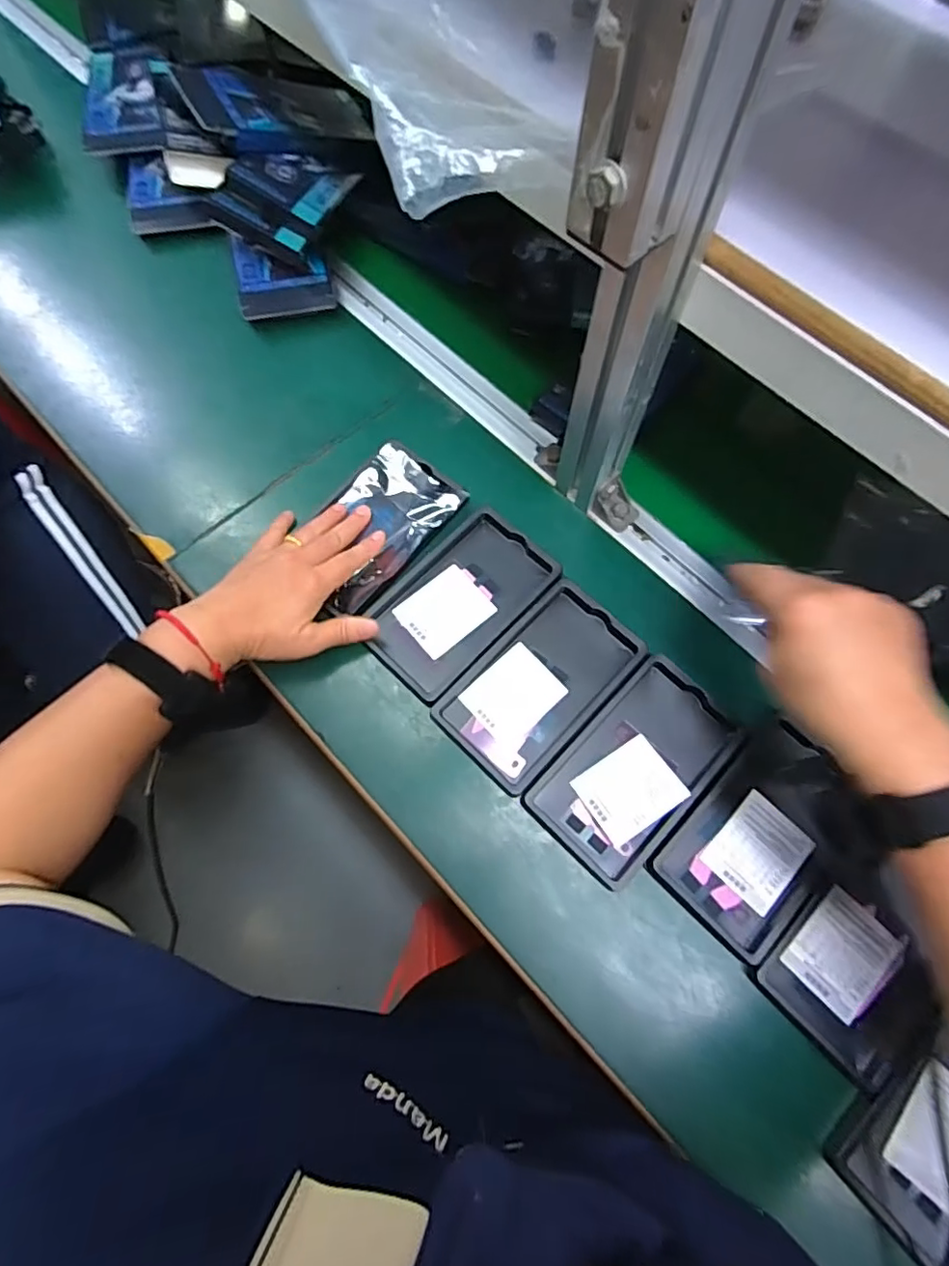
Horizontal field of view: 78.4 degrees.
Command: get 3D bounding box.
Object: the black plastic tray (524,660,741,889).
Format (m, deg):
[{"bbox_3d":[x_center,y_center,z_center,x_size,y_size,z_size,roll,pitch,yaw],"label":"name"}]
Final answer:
[{"bbox_3d":[0.122,0.100,0.440,0.093,0.013,0.159,42,74,13],"label":"black plastic tray"}]

